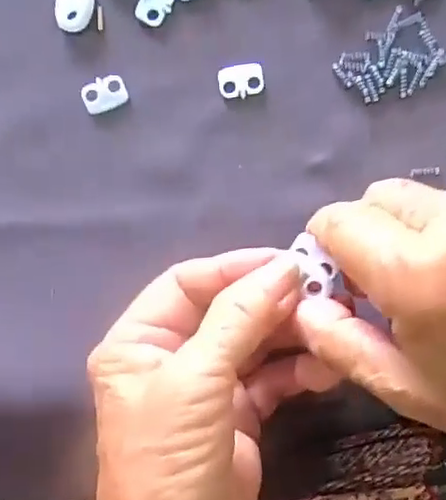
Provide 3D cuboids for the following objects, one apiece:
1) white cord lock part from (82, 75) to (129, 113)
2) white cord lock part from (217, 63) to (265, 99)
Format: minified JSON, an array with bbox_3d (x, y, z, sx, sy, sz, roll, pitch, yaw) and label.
[{"bbox_3d":[-0.049,-0.065,0.268,0.018,0.004,0.014,-17,89,1],"label":"white cord lock part"},{"bbox_3d":[0.008,-0.070,0.266,0.019,0.004,0.013,-9,89,1],"label":"white cord lock part"}]

